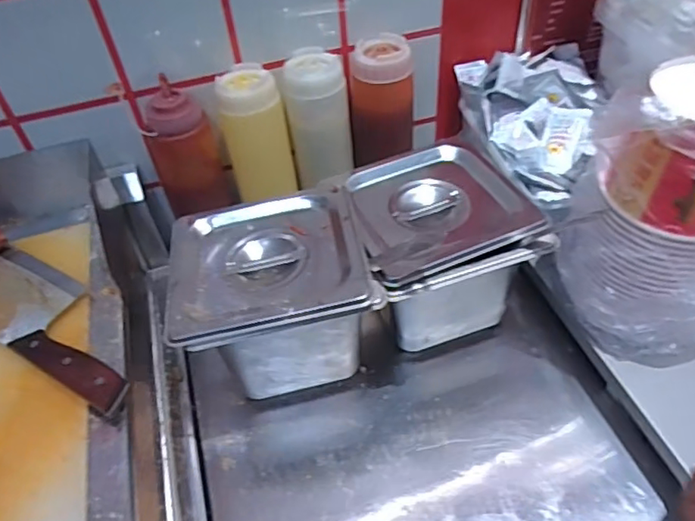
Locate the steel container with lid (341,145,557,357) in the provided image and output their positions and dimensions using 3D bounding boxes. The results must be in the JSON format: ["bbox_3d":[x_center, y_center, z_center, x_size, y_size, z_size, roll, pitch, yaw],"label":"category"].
[{"bbox_3d":[0.092,-0.002,0.604,0.166,0.159,0.153,-17,49,-10],"label":"steel container with lid"}]

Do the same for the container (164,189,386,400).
[{"bbox_3d":[-0.070,0.041,0.567,0.178,0.146,0.159,-13,48,-7],"label":"container"}]

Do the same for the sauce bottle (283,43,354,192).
[{"bbox_3d":[-0.029,-0.153,0.651,0.068,0.151,0.065,0,48,5],"label":"sauce bottle"}]

